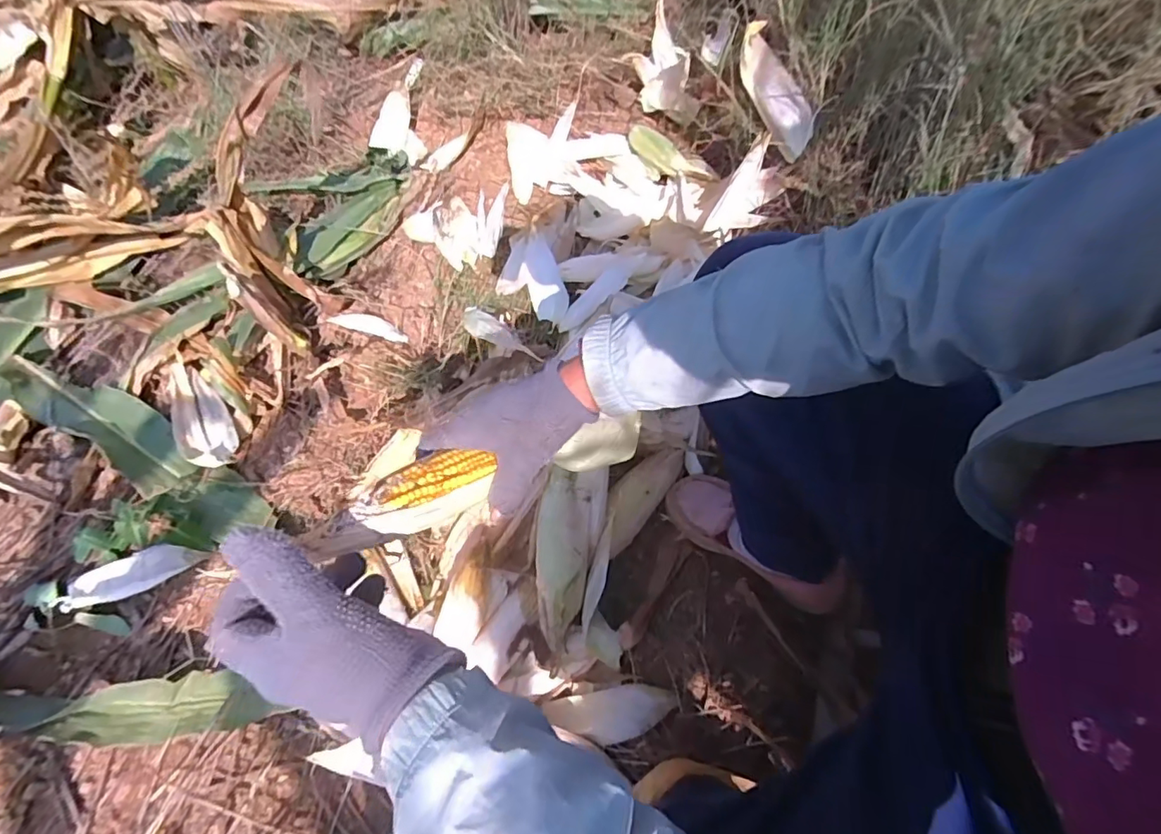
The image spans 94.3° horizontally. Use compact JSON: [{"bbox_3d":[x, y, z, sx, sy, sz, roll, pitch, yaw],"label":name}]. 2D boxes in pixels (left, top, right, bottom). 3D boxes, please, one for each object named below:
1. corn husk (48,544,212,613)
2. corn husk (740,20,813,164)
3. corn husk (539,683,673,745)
[{"bbox_3d":[-0.615,0.218,0.746,0.163,0.051,0.060,-22,66,-12],"label":"corn husk"},{"bbox_3d":[0.303,-0.494,0.823,0.051,0.100,0.185,-20,81,-11],"label":"corn husk"},{"bbox_3d":[0.034,0.356,0.644,0.158,0.014,0.057,-14,62,17],"label":"corn husk"}]

